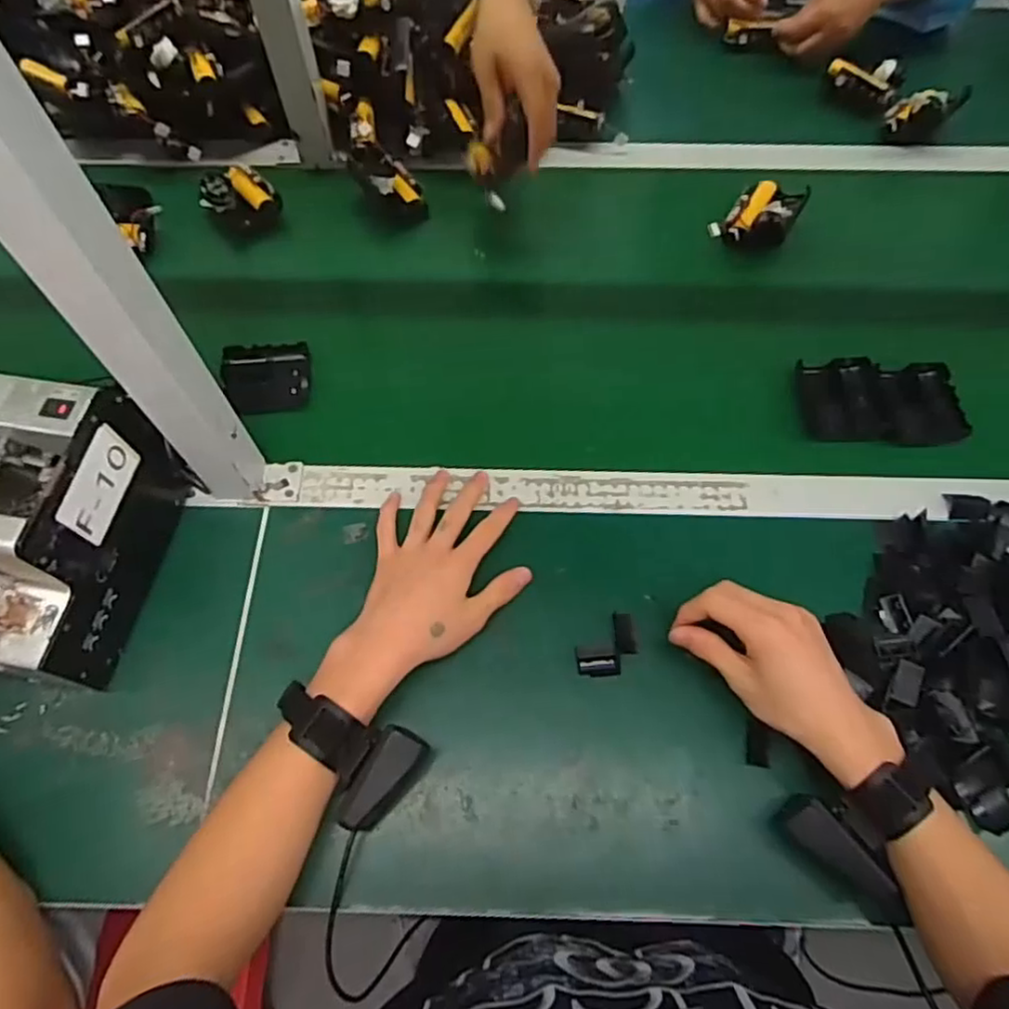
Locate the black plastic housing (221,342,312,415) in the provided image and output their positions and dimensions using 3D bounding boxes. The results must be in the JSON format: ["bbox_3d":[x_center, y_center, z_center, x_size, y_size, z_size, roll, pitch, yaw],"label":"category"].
[{"bbox_3d":[-0.225,-0.120,0.635,0.078,0.028,0.065,-6,69,-3],"label":"black plastic housing"}]

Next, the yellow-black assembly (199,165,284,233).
[{"bbox_3d":[-0.290,-0.335,0.735,0.073,0.050,0.063,-25,66,-11],"label":"yellow-black assembly"}]

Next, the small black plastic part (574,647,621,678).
[{"bbox_3d":[0.073,0.122,0.519,0.034,0.004,0.022,3,64,2],"label":"small black plastic part"}]

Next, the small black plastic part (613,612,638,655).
[{"bbox_3d":[0.095,0.101,0.527,0.015,0.012,0.033,-3,64,-1],"label":"small black plastic part"}]

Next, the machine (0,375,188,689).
[{"bbox_3d":[-0.350,0.021,0.489,0.128,0.150,0.180,10,65,5],"label":"machine"}]

